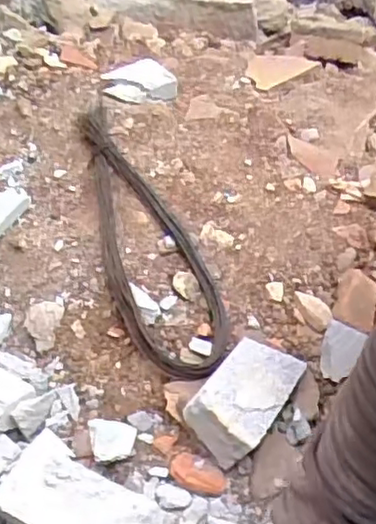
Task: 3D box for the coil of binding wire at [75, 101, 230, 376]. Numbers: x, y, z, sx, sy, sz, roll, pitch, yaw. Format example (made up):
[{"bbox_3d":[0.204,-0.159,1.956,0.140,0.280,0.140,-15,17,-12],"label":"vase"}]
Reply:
[{"bbox_3d":[-0.080,-0.057,0.817,0.120,0.025,0.456,-22,62,-18],"label":"coil of binding wire"}]

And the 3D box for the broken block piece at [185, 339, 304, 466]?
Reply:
[{"bbox_3d":[0.065,0.135,0.683,0.078,0.074,0.152,34,61,16],"label":"broken block piece"}]

